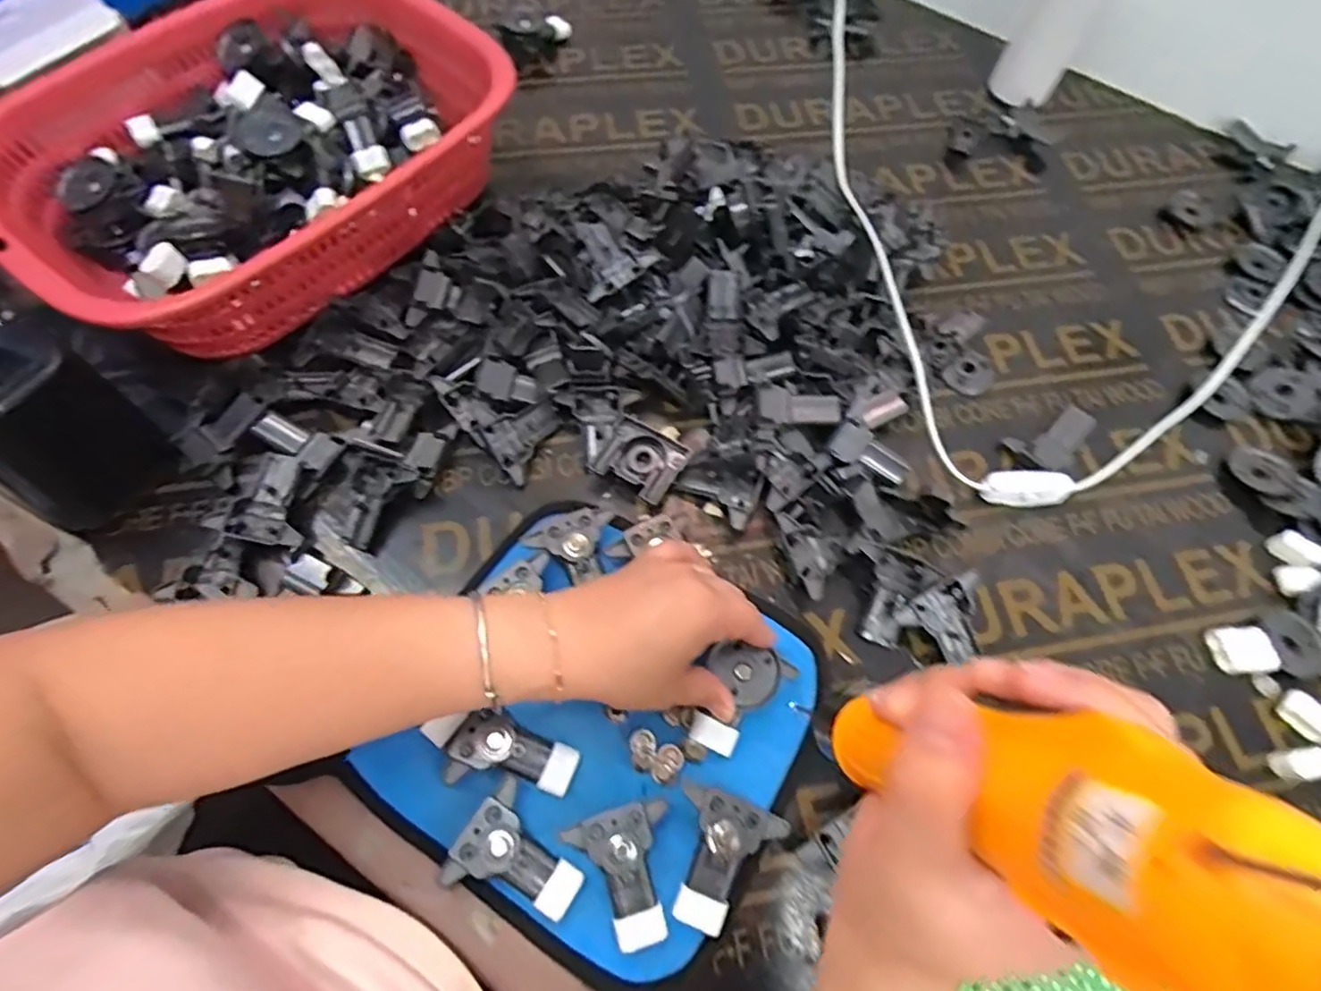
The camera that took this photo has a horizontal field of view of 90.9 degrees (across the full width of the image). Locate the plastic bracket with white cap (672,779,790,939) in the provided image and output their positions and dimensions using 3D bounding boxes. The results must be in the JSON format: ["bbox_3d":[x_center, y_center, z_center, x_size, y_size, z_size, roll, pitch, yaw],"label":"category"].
[{"bbox_3d":[0.031,0.192,0.339,0.054,0.022,0.063,21,65,6],"label":"plastic bracket with white cap"}]

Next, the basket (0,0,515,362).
[{"bbox_3d":[-0.295,-0.254,0.491,0.258,0.094,0.334,37,68,13],"label":"basket"}]

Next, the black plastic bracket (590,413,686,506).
[{"bbox_3d":[-0.014,-0.023,0.451,0.054,0.019,0.050,30,67,10],"label":"black plastic bracket"}]

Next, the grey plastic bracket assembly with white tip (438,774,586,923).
[{"bbox_3d":[-0.072,0.188,0.331,0.064,0.017,0.052,34,67,12],"label":"grey plastic bracket assembly with white tip"}]

